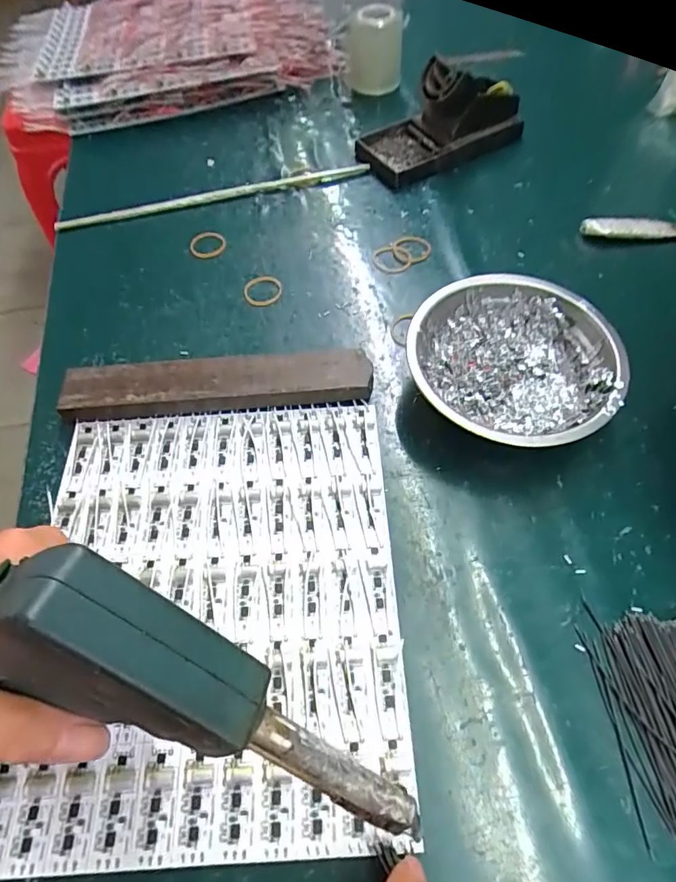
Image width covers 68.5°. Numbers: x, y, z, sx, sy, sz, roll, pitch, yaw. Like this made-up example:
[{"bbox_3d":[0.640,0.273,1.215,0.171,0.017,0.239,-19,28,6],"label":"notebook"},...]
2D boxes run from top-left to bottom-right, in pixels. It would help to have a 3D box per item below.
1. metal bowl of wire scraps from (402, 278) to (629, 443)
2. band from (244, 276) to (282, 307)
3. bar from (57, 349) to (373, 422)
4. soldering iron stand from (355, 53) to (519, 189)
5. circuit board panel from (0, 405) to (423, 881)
[{"bbox_3d":[0.110,-0.045,0.311,0.119,0.045,0.121,-1,61,2],"label":"metal bowl of wire scraps"},{"bbox_3d":[-0.058,-0.115,0.382,0.030,0.006,0.030,-1,61,2],"label":"band"},{"bbox_3d":[-0.080,-0.037,0.330,0.200,0.019,0.035,-3,61,0],"label":"bar"},{"bbox_3d":[0.089,-0.271,0.415,0.127,0.067,0.062,-26,63,-12],"label":"soldering iron stand"},{"bbox_3d":[-0.067,0.083,0.268,0.193,0.005,0.229,-3,61,0],"label":"circuit board panel"}]

